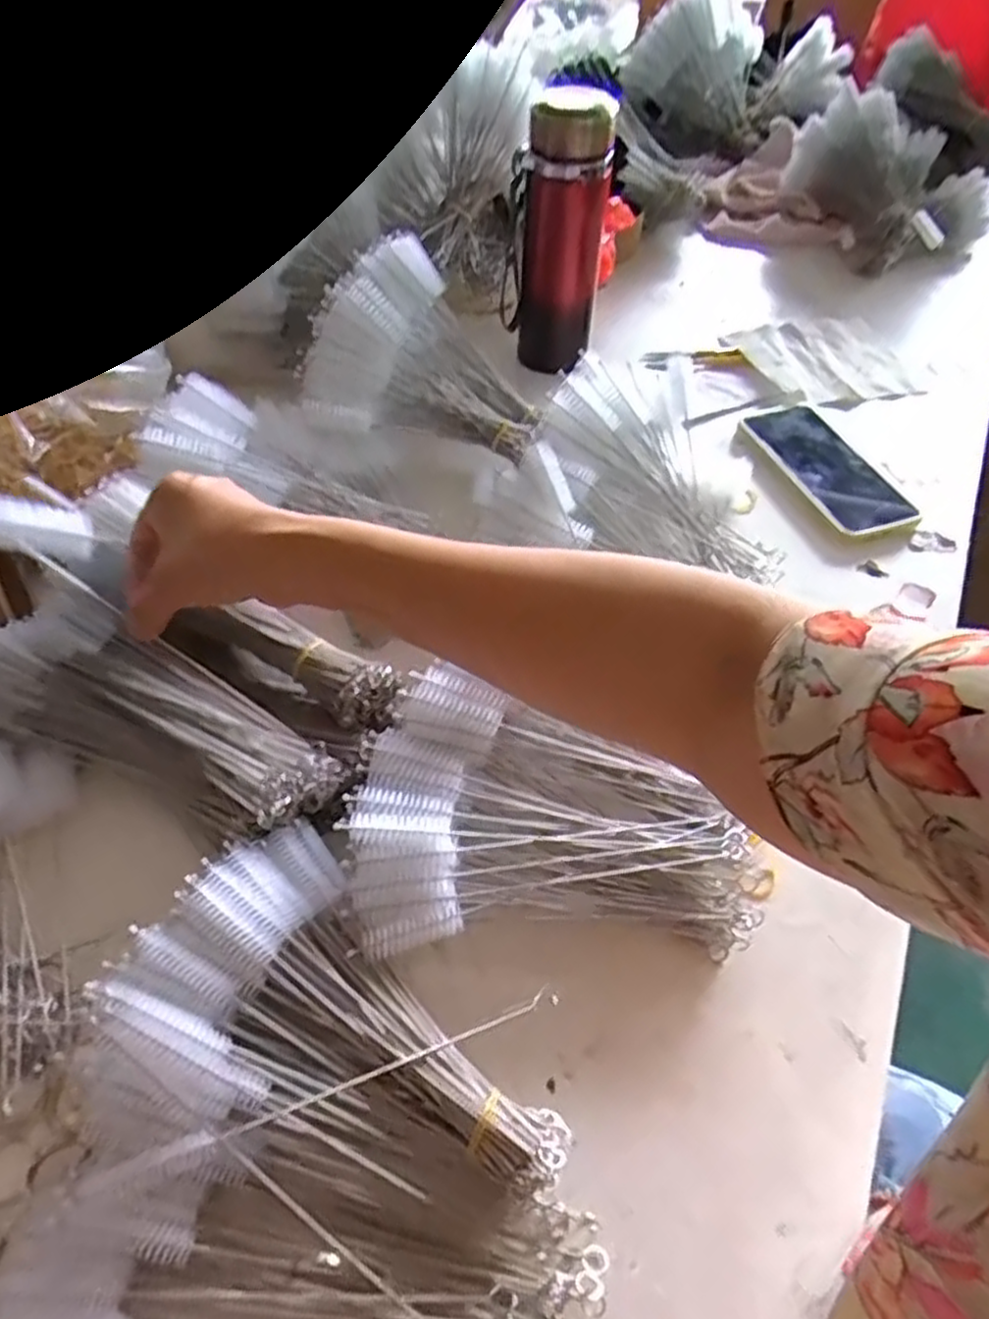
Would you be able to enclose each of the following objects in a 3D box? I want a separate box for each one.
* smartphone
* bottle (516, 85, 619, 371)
[{"bbox_3d":[0.281,-0.162,0.627,0.086,0.008,0.167,-14,54,-14],"label":"smartphone"},{"bbox_3d":[0.057,-0.372,0.656,0.070,0.200,0.074,2,52,-2],"label":"bottle"}]

